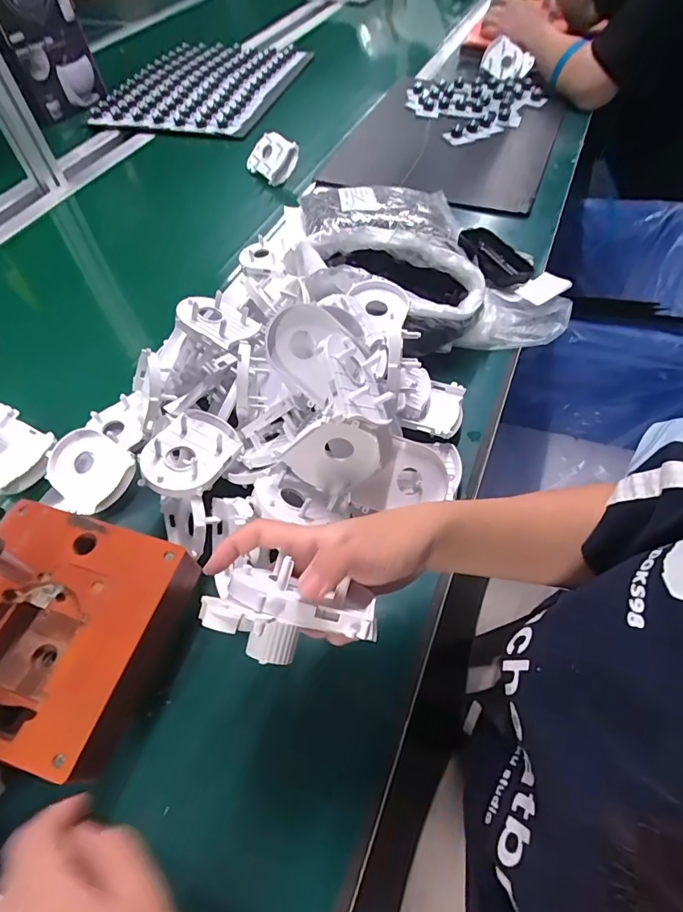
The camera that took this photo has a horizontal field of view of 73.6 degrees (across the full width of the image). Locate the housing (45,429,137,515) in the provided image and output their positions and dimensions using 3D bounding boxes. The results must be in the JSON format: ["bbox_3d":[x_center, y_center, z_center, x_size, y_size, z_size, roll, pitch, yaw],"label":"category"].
[{"bbox_3d":[-0.244,0.016,0.446,0.083,0.029,0.071,30,80,12],"label":"housing"}]

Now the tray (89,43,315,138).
[{"bbox_3d":[-0.295,-0.831,1.020,0.348,0.039,0.472,14,57,12],"label":"tray"}]

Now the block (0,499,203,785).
[{"bbox_3d":[-0.203,0.126,0.334,0.160,0.056,0.154,14,57,11],"label":"block"}]

